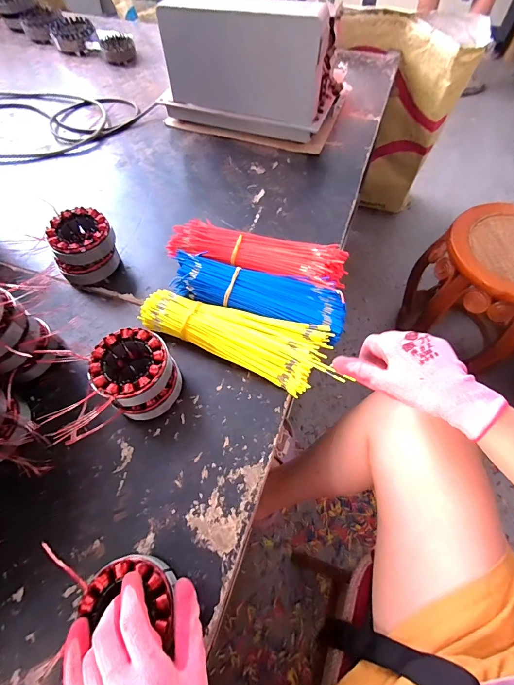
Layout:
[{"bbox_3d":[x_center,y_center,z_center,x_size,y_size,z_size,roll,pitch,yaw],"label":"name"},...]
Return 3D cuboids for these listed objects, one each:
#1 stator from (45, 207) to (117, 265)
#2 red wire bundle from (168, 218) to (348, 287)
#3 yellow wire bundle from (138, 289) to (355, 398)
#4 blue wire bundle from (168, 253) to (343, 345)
[{"bbox_3d":[-0.253,-0.152,0.496,0.086,0.038,0.084,-27,64,-12],"label":"stator"},{"bbox_3d":[0.003,-0.134,0.526,0.261,0.049,0.082,13,62,9],"label":"red wire bundle"},{"bbox_3d":[-0.026,-0.010,0.448,0.257,0.034,0.082,18,63,8],"label":"yellow wire bundle"},{"bbox_3d":[-0.003,-0.067,0.486,0.255,0.052,0.080,17,63,11],"label":"blue wire bundle"}]

